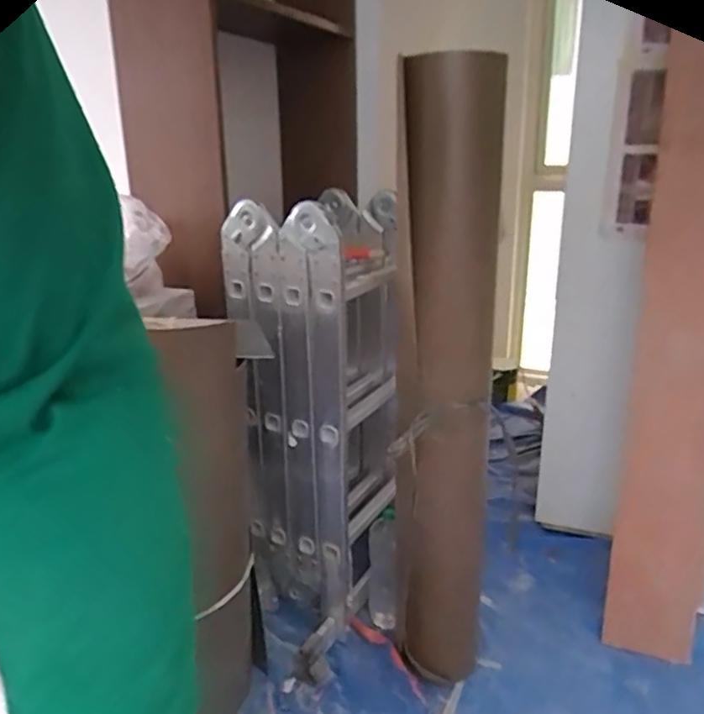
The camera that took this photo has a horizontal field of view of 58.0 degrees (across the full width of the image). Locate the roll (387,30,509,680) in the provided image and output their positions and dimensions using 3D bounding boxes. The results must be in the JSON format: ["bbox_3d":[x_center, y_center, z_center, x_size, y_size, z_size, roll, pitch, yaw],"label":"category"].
[{"bbox_3d":[0.161,0.091,1.166,0.174,1.161,0.170,-1,18,0],"label":"roll"}]

